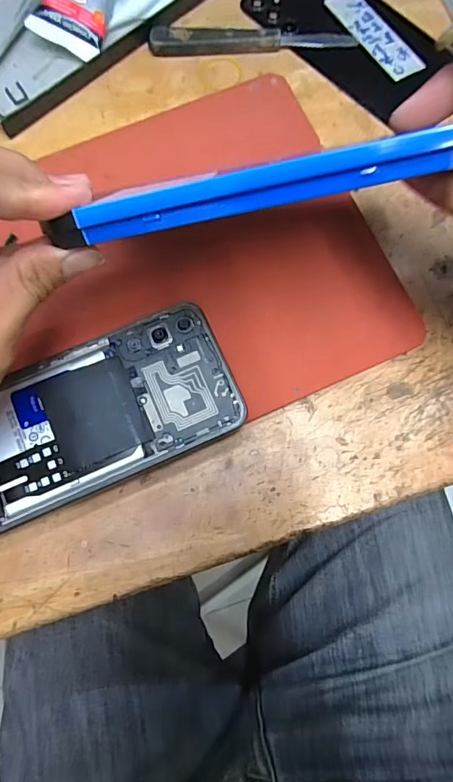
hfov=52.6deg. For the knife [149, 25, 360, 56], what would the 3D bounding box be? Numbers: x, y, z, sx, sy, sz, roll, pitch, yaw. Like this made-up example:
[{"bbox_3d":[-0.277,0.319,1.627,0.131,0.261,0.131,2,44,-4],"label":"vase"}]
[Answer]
[{"bbox_3d":[0.017,-0.229,0.298,0.132,0.010,0.016,-1,79,-1],"label":"knife"}]

